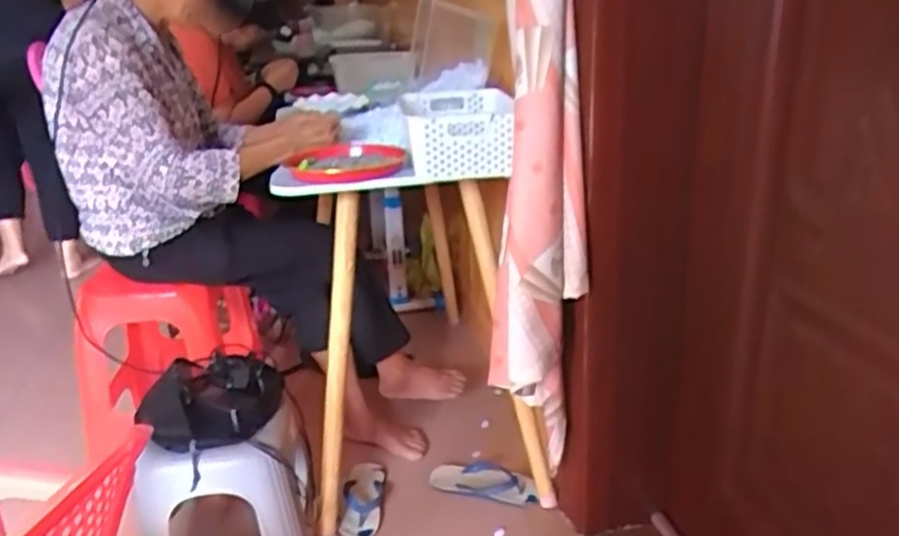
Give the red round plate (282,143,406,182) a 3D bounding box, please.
[{"bbox_3d":[-0.197,-0.204,1.384,0.210,0.028,0.206,-2,22,1],"label":"red round plate"}]

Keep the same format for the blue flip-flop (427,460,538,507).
[{"bbox_3d":[0.079,0.470,1.641,0.248,0.035,0.098,6,24,20],"label":"blue flip-flop"}]

